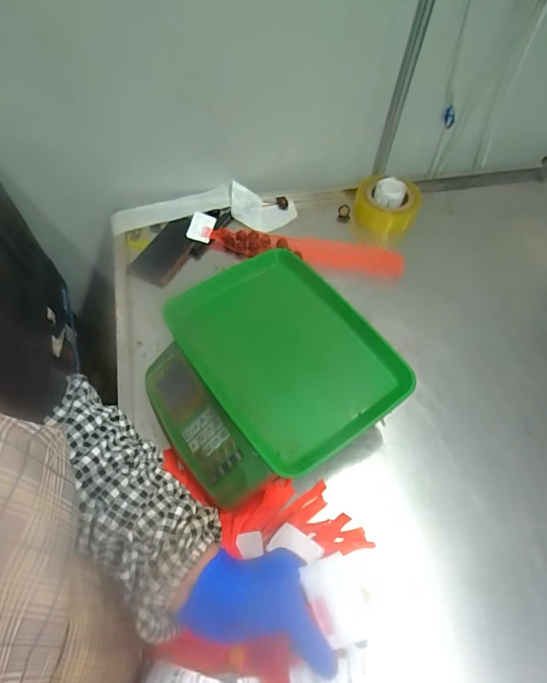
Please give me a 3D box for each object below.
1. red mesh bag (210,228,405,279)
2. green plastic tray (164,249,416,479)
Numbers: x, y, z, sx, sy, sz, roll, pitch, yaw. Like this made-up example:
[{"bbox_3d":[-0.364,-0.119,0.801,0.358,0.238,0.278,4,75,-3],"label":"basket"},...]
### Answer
[{"bbox_3d":[0.066,-0.179,0.806,0.370,0.025,0.062,9,57,5],"label":"red mesh bag"},{"bbox_3d":[0.011,0.004,0.559,0.227,0.025,0.315,-31,63,-22],"label":"green plastic tray"}]

